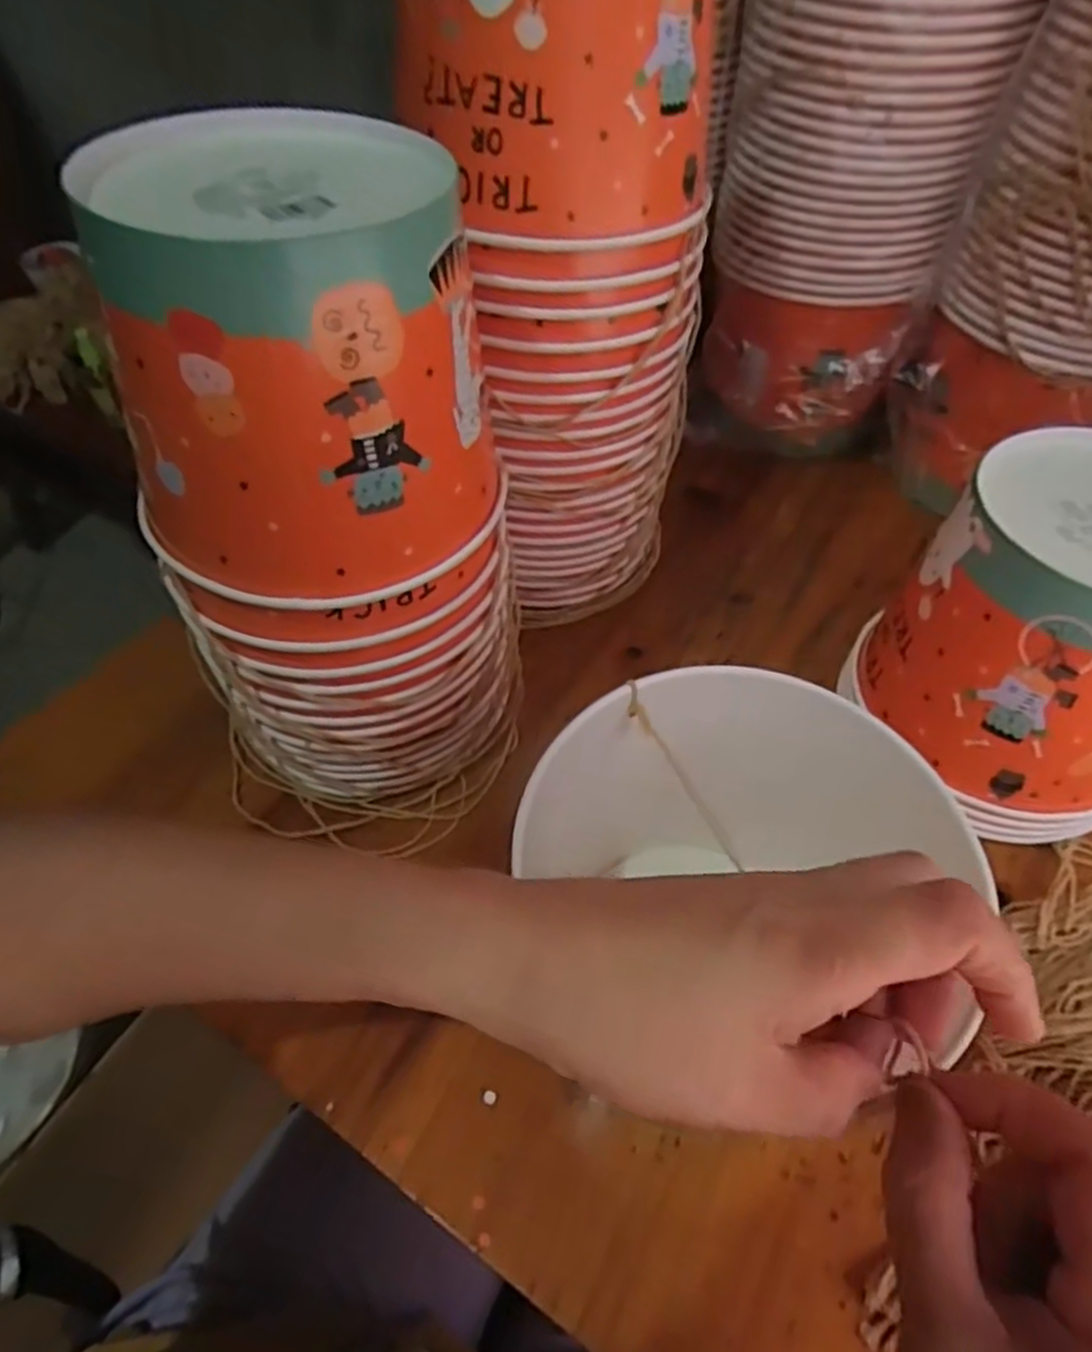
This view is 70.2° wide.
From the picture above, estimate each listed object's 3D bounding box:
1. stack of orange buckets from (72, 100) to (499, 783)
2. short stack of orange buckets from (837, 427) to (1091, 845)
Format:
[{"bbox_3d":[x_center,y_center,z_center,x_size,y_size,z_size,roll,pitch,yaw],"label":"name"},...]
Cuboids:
[{"bbox_3d":[-0.094,-0.069,0.363,0.149,0.282,0.127,3,52,1],"label":"stack of orange buckets"},{"bbox_3d":[0.263,-0.019,0.405,0.144,0.149,0.151,-30,58,-22],"label":"short stack of orange buckets"}]

